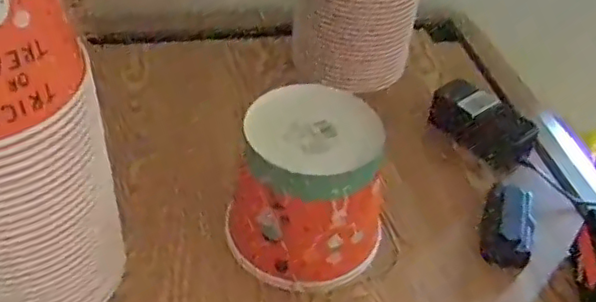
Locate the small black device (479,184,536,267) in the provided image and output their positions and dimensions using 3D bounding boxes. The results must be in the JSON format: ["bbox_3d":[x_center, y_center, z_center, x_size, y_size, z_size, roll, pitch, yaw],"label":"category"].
[{"bbox_3d":[0.230,0.081,0.686,0.055,0.033,0.102,15,44,8],"label":"small black device"}]

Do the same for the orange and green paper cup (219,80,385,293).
[{"bbox_3d":[0.014,0.039,0.604,0.144,0.160,0.132,4,43,-3],"label":"orange and green paper cup"}]

